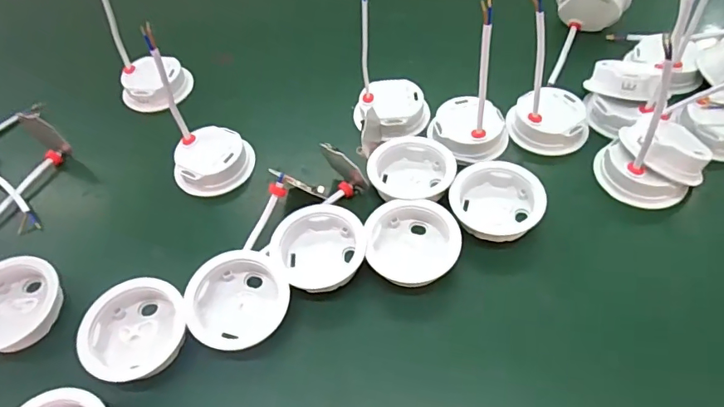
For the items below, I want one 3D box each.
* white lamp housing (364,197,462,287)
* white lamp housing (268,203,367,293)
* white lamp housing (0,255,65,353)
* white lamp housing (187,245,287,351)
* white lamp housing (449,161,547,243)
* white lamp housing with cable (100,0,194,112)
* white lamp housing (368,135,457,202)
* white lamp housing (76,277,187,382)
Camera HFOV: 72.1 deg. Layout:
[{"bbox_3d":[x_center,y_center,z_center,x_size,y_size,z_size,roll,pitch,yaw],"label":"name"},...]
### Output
[{"bbox_3d":[0.039,0.029,0.384,0.069,0.022,0.068,-2,53,3],"label":"white lamp housing"},{"bbox_3d":[-0.033,0.033,0.386,0.066,0.020,0.066,-2,53,3],"label":"white lamp housing"},{"bbox_3d":[-0.260,0.077,0.370,0.065,0.024,0.070,10,55,12],"label":"white lamp housing"},{"bbox_3d":[-0.091,0.069,0.362,0.071,0.027,0.068,-2,53,3],"label":"white lamp housing"},{"bbox_3d":[0.108,-0.002,0.401,0.070,0.024,0.067,5,54,8],"label":"white lamp housing"},{"bbox_3d":[-0.225,-0.163,0.495,0.075,0.118,0.077,-25,56,-14],"label":"white lamp housing with cable"},{"bbox_3d":[0.042,-0.027,0.426,0.068,0.020,0.068,-2,53,3],"label":"white lamp housing"},{"bbox_3d":[-0.159,0.088,0.350,0.070,0.025,0.065,-2,53,3],"label":"white lamp housing"}]

